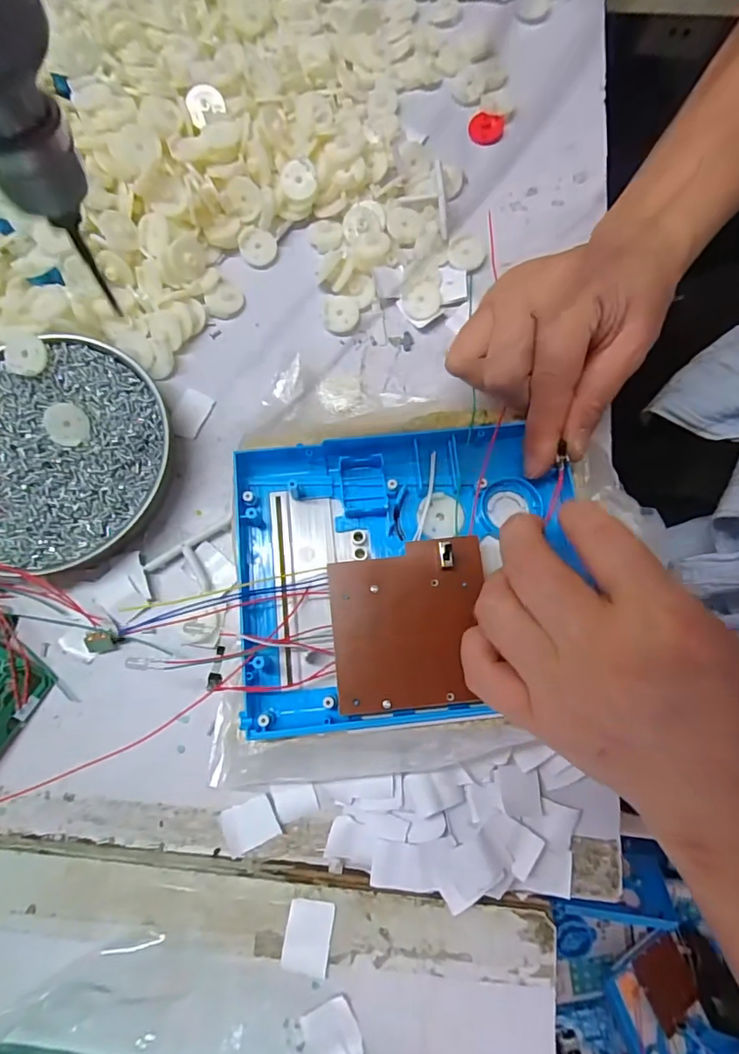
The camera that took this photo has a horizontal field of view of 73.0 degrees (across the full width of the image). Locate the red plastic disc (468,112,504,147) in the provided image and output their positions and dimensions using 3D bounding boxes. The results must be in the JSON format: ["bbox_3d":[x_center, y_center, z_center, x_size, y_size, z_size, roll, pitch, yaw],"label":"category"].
[{"bbox_3d":[0.078,-0.268,0.335,0.022,0.006,0.022,0,76,1],"label":"red plastic disc"}]

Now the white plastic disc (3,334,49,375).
[{"bbox_3d":[-0.197,-0.098,0.283,0.026,0.005,0.022,5,76,2],"label":"white plastic disc"}]

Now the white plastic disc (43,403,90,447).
[{"bbox_3d":[-0.173,-0.059,0.286,0.022,0.005,0.023,-5,113,-11],"label":"white plastic disc"}]

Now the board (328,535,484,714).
[{"bbox_3d":[0.018,0.044,0.228,0.069,0.004,0.072,-6,76,-1],"label":"board"}]

